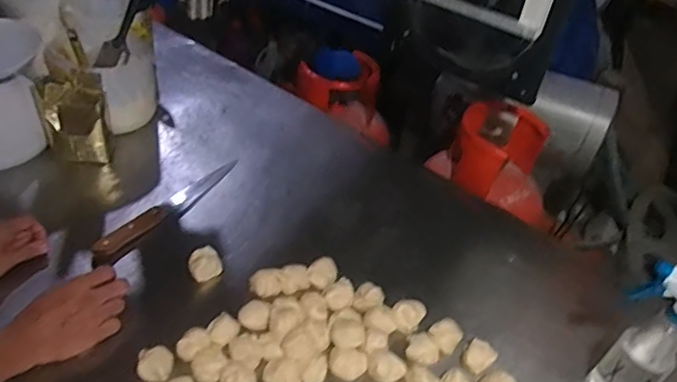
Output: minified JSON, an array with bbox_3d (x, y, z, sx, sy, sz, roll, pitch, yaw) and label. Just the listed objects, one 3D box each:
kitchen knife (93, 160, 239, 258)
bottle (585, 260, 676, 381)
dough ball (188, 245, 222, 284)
[{"bbox_3d":[-0.285,0.022,0.983,0.052,0.017,0.300,26,45,20],"label":"kitchen knife"},{"bbox_3d":[0.383,0.192,0.716,0.086,0.247,0.059,35,49,28],"label":"bottle"},{"bbox_3d":[-0.202,0.113,0.872,0.045,0.043,0.042,4,42,-3],"label":"dough ball"}]

